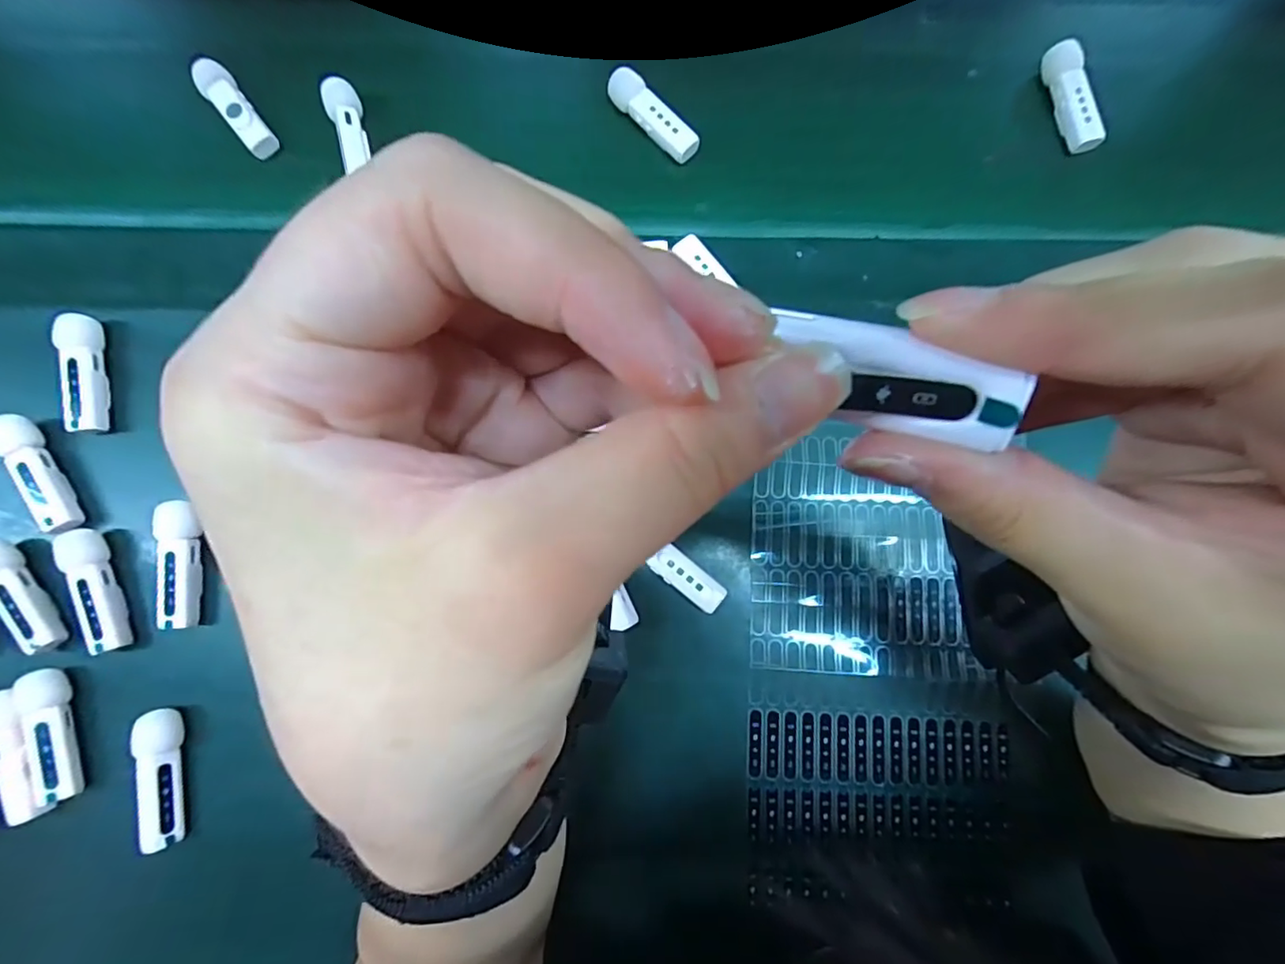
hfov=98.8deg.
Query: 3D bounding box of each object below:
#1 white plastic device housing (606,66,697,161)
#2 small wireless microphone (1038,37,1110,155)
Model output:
[{"bbox_3d":[0.006,-0.214,0.320,0.017,0.009,0.064,-44,83,-6],"label":"white plastic device housing"},{"bbox_3d":[0.252,-0.225,0.324,0.016,0.016,0.067,-13,81,-1],"label":"small wireless microphone"}]

